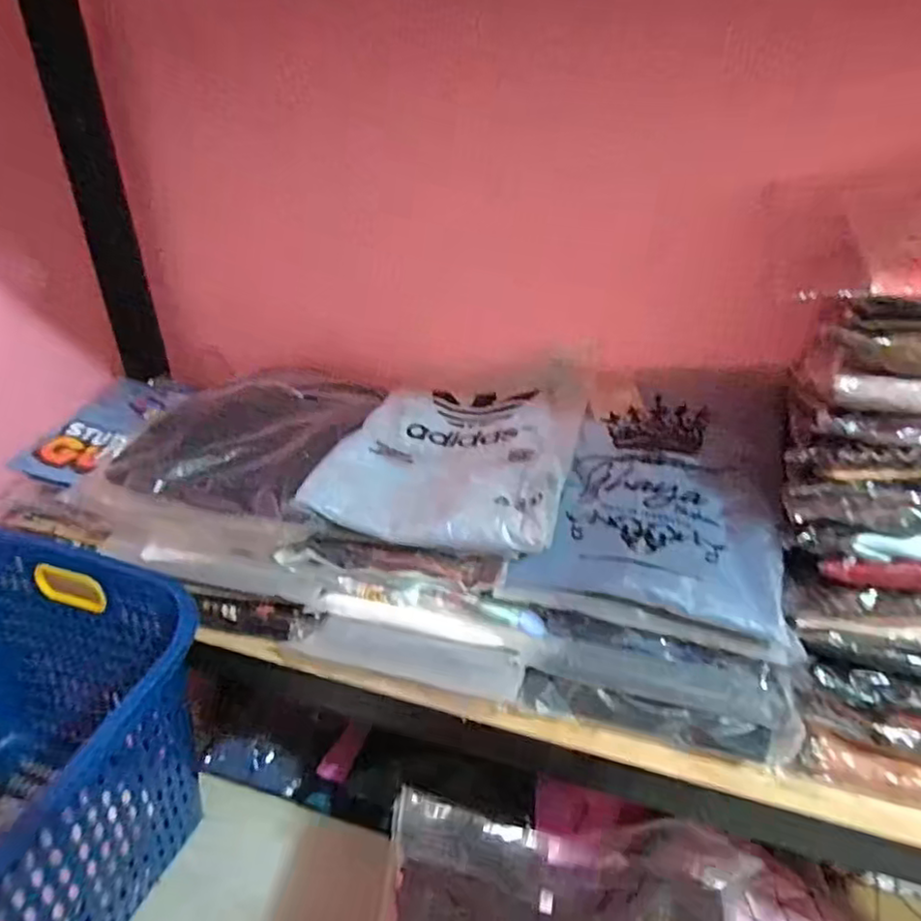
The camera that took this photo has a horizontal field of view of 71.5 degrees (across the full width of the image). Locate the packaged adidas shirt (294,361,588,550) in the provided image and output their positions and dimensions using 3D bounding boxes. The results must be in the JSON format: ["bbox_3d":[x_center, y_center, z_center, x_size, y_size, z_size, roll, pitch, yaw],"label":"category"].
[{"bbox_3d":[0.004,-0.023,0.766,0.262,0.058,0.341,8,32,15],"label":"packaged adidas shirt"}]

